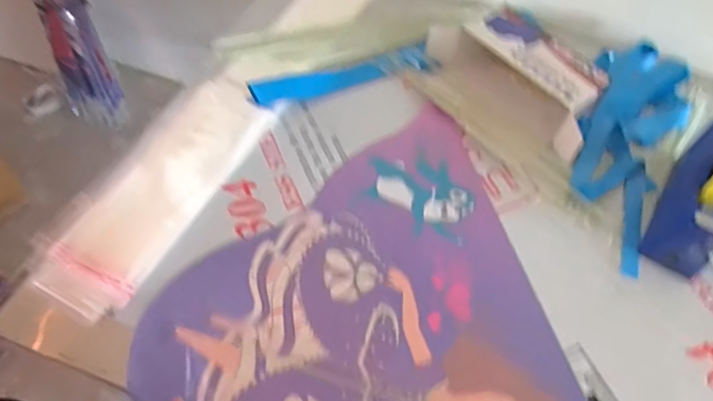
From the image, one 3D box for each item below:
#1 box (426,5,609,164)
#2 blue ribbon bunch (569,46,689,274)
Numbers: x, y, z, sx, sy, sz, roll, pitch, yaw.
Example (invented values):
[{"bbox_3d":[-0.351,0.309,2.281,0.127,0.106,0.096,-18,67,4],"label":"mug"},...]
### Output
[{"bbox_3d":[0.246,-0.193,0.786,0.141,0.078,0.280,-36,66,-23],"label":"box"},{"bbox_3d":[0.404,-0.099,0.762,0.152,0.040,0.438,23,59,11],"label":"blue ribbon bunch"}]

